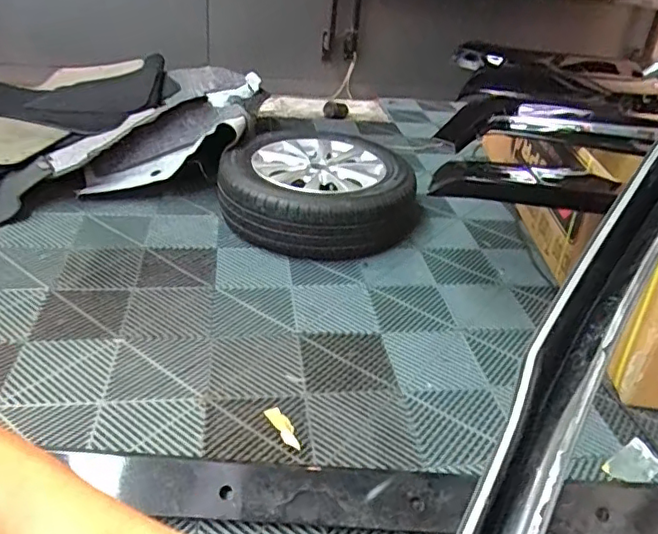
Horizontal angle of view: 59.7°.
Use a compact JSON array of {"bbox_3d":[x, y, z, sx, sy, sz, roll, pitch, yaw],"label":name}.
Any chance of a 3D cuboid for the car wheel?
[{"bbox_3d":[-0.041,-0.246,1.785,0.577,0.210,0.586,2,31,-1],"label":"car wheel"}]

